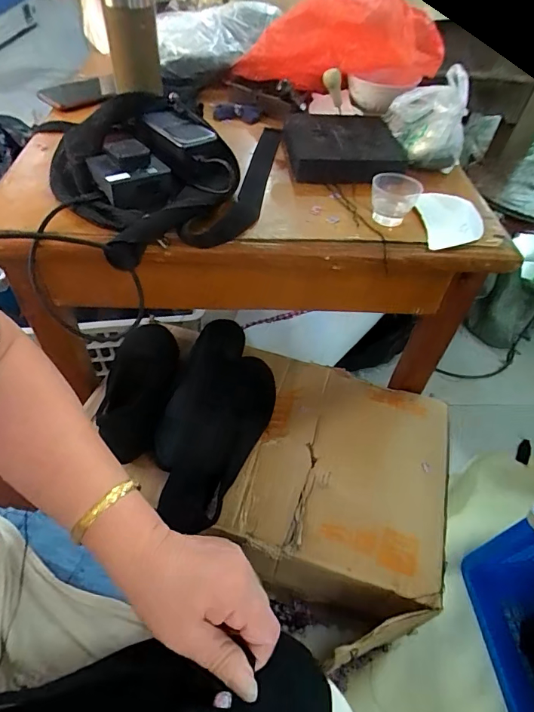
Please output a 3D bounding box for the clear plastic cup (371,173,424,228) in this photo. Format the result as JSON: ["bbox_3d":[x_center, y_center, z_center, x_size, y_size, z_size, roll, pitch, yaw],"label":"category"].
[{"bbox_3d":[0.151,-0.187,0.505,0.053,0.040,0.054,3,50,-3],"label":"clear plastic cup"}]

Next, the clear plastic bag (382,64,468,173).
[{"bbox_3d":[0.216,-0.315,0.567,0.109,0.101,0.060,22,52,13],"label":"clear plastic bag"}]

